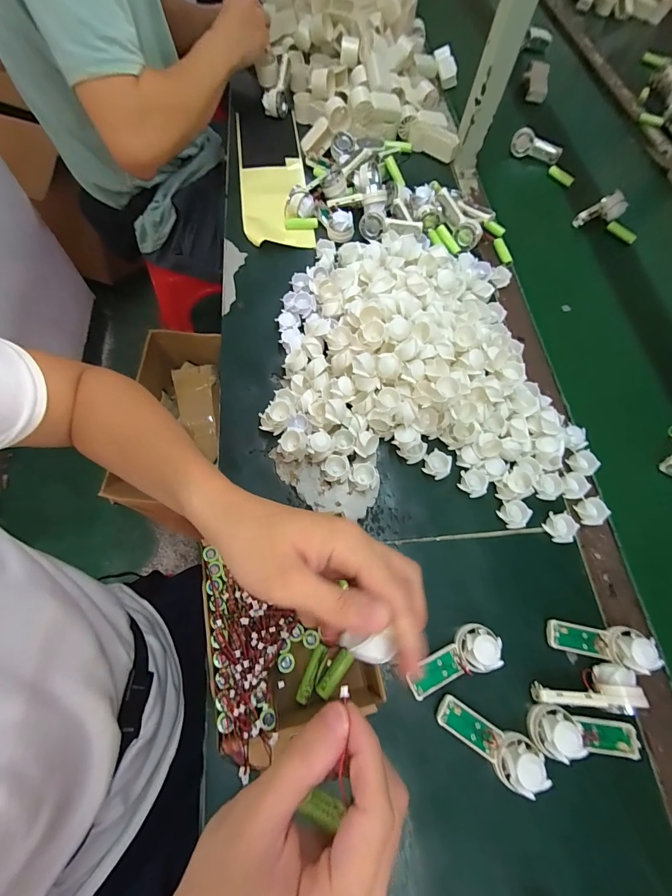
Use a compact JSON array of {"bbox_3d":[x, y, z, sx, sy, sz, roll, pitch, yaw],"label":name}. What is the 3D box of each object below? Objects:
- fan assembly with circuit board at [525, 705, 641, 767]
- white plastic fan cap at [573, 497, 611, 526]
[{"bbox_3d":[0.222,0.257,0.321,0.093,0.026,0.037,13,67,2],"label":"fan assembly with circuit board"},{"bbox_3d":[0.291,0.072,0.413,0.030,0.018,0.032,-14,69,-10],"label":"white plastic fan cap"}]

